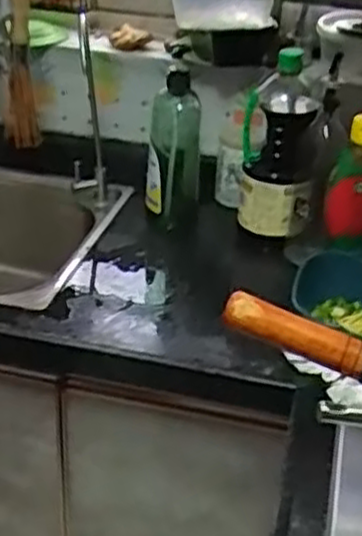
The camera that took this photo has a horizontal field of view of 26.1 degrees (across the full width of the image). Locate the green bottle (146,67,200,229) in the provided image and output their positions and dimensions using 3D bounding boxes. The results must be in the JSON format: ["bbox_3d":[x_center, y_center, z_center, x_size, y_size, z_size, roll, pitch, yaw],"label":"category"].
[{"bbox_3d":[-0.009,-0.178,1.186,0.077,0.230,0.084,5,31,2],"label":"green bottle"}]

